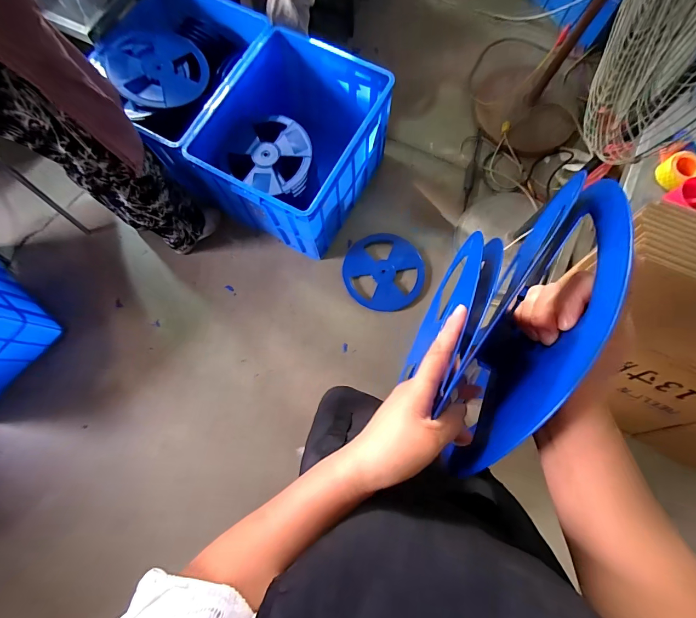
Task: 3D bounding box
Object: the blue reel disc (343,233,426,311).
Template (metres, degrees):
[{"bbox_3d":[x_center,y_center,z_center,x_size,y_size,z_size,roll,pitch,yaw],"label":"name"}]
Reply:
[{"bbox_3d":[0.141,-0.150,1.407,0.316,0.025,0.306,0,77,1],"label":"blue reel disc"}]

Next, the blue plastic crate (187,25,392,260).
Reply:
[{"bbox_3d":[-0.182,-0.593,1.318,0.490,0.375,0.595,29,79,7],"label":"blue plastic crate"}]

